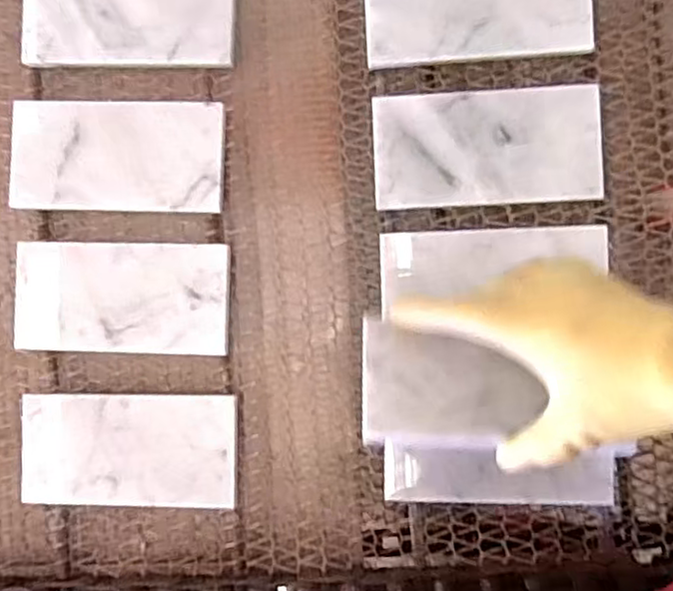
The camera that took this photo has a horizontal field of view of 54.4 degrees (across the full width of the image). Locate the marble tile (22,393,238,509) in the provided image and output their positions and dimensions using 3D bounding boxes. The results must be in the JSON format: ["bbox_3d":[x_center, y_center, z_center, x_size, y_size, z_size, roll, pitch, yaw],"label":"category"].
[{"bbox_3d":[-0.149,0.110,0.466,0.155,0.006,0.078,-1,87,8],"label":"marble tile"}]

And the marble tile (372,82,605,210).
[{"bbox_3d":[0.104,-0.103,0.452,0.153,0.005,0.077,-2,88,2],"label":"marble tile"}]

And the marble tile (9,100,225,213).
[{"bbox_3d":[-0.159,-0.101,0.473,0.155,0.006,0.078,2,90,5],"label":"marble tile"}]

